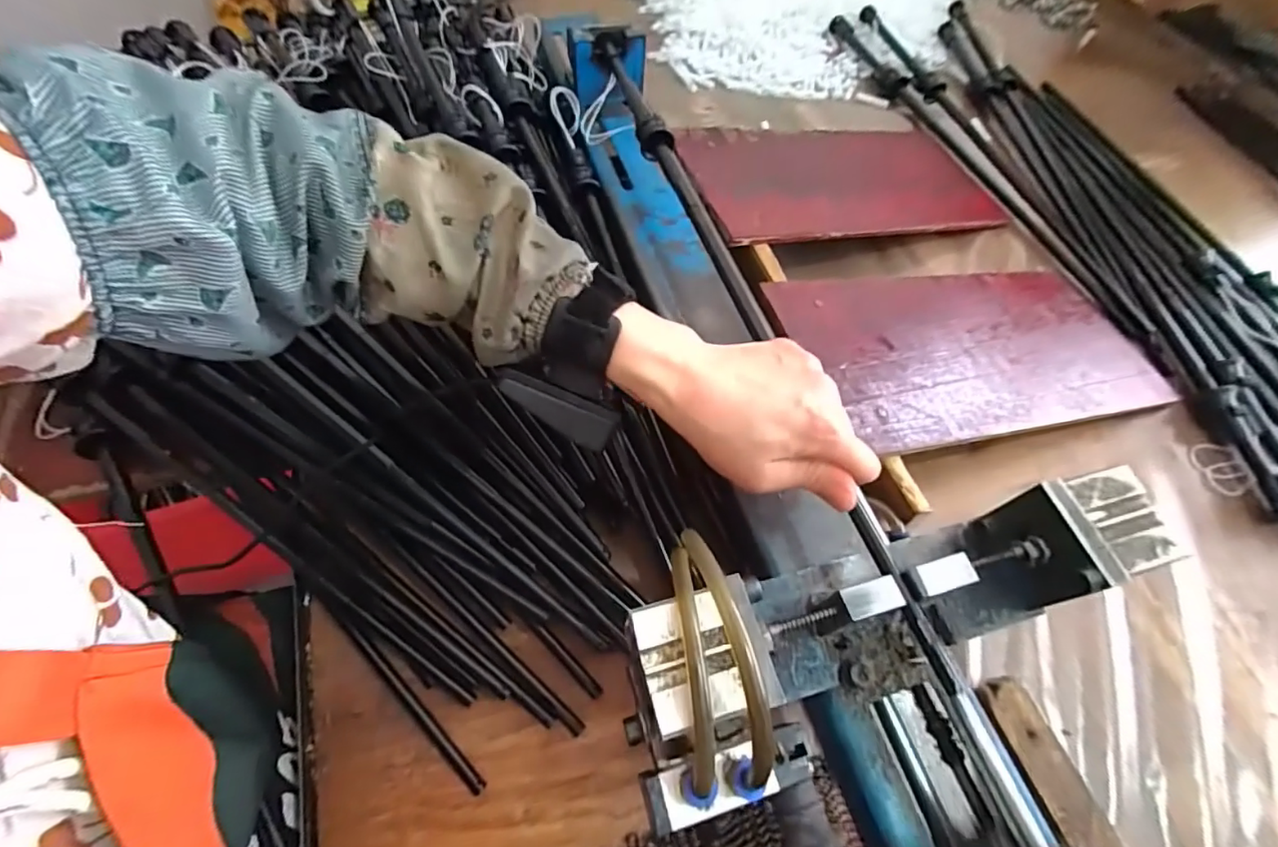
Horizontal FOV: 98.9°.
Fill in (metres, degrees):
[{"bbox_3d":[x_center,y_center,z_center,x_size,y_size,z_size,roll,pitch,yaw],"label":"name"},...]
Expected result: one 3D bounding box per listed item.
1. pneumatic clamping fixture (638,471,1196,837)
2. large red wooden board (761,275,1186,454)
[{"bbox_3d":[0.130,0.108,0.270,0.278,0.080,0.107,-14,63,-9],"label":"pneumatic clamping fixture"},{"bbox_3d":[0.289,-0.066,0.469,0.347,0.009,0.165,-8,61,-19],"label":"large red wooden board"}]

